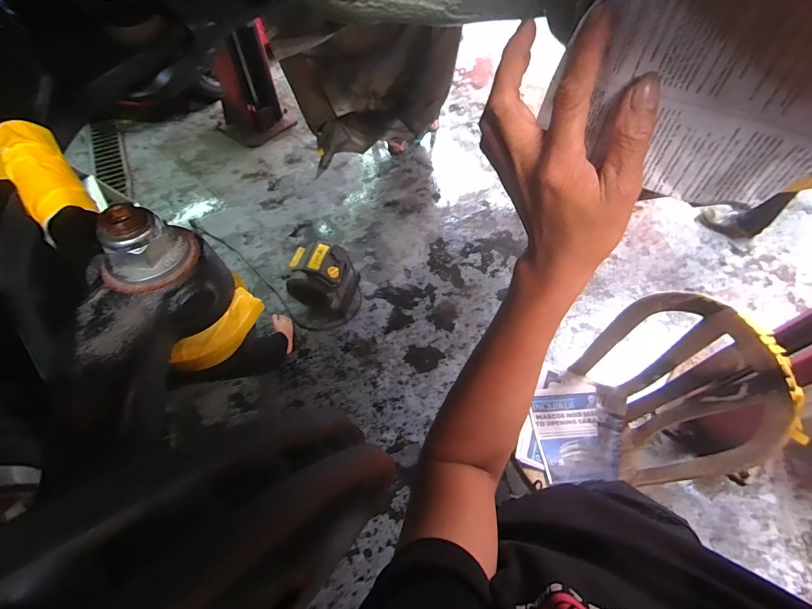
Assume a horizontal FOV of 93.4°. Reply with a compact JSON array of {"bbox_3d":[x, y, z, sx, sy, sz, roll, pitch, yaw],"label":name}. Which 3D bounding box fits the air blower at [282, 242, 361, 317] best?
[{"bbox_3d":[-0.385,-0.133,1.776,0.284,0.291,0.256,12,59,7],"label":"air blower"}]

